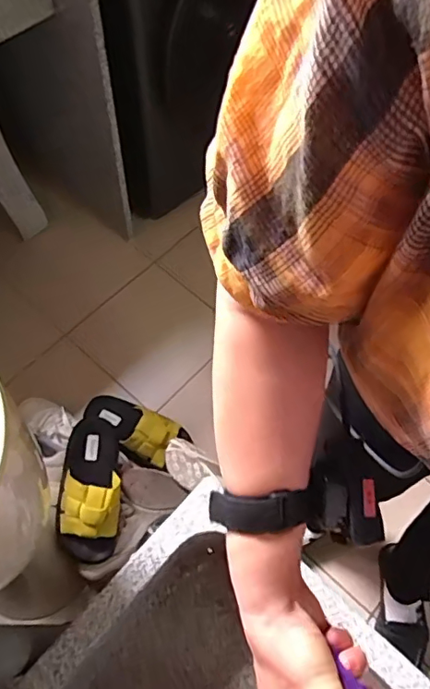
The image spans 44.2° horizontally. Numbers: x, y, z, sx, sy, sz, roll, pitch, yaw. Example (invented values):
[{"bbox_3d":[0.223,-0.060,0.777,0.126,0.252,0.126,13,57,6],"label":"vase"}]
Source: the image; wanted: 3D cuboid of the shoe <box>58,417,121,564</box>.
[{"bbox_3d":[-0.232,0.259,0.986,0.123,0.076,0.252,-8,63,-7],"label":"shoe"}]

